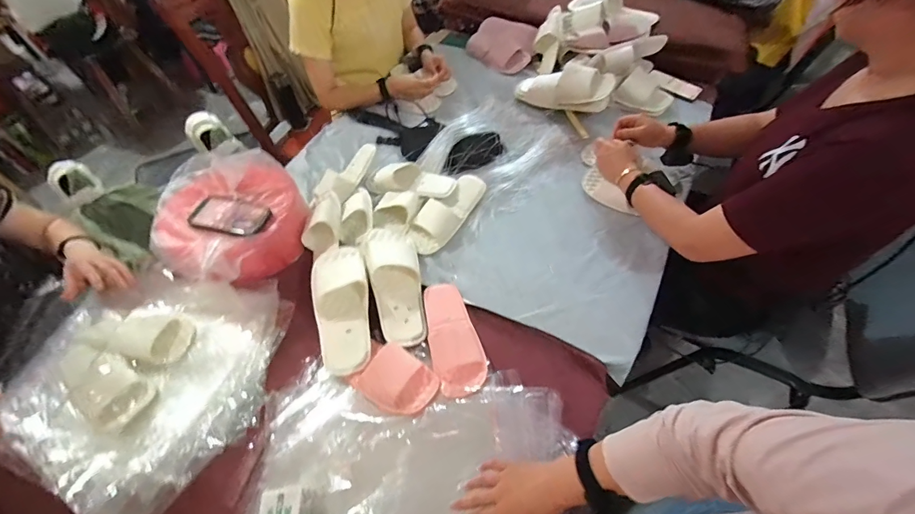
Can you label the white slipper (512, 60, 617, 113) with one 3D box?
[{"bbox_3d":[0.285,-0.466,1.090,0.271,0.106,0.105,14,57,29],"label":"white slipper"}]

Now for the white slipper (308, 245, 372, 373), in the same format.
[{"bbox_3d":[-0.226,0.094,0.779,0.115,0.048,0.261,-17,56,-8],"label":"white slipper"}]

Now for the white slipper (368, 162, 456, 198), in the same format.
[{"bbox_3d":[-0.113,-0.187,0.941,0.218,0.053,0.094,11,57,11],"label":"white slipper"}]

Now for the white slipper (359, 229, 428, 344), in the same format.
[{"bbox_3d":[-0.124,0.049,0.821,0.109,0.057,0.274,-18,56,-8],"label":"white slipper"}]

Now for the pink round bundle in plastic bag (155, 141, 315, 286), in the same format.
[{"bbox_3d":[-0.506,-0.088,0.865,0.276,0.157,0.287,-2,55,3],"label":"pink round bundle in plastic bag"}]

